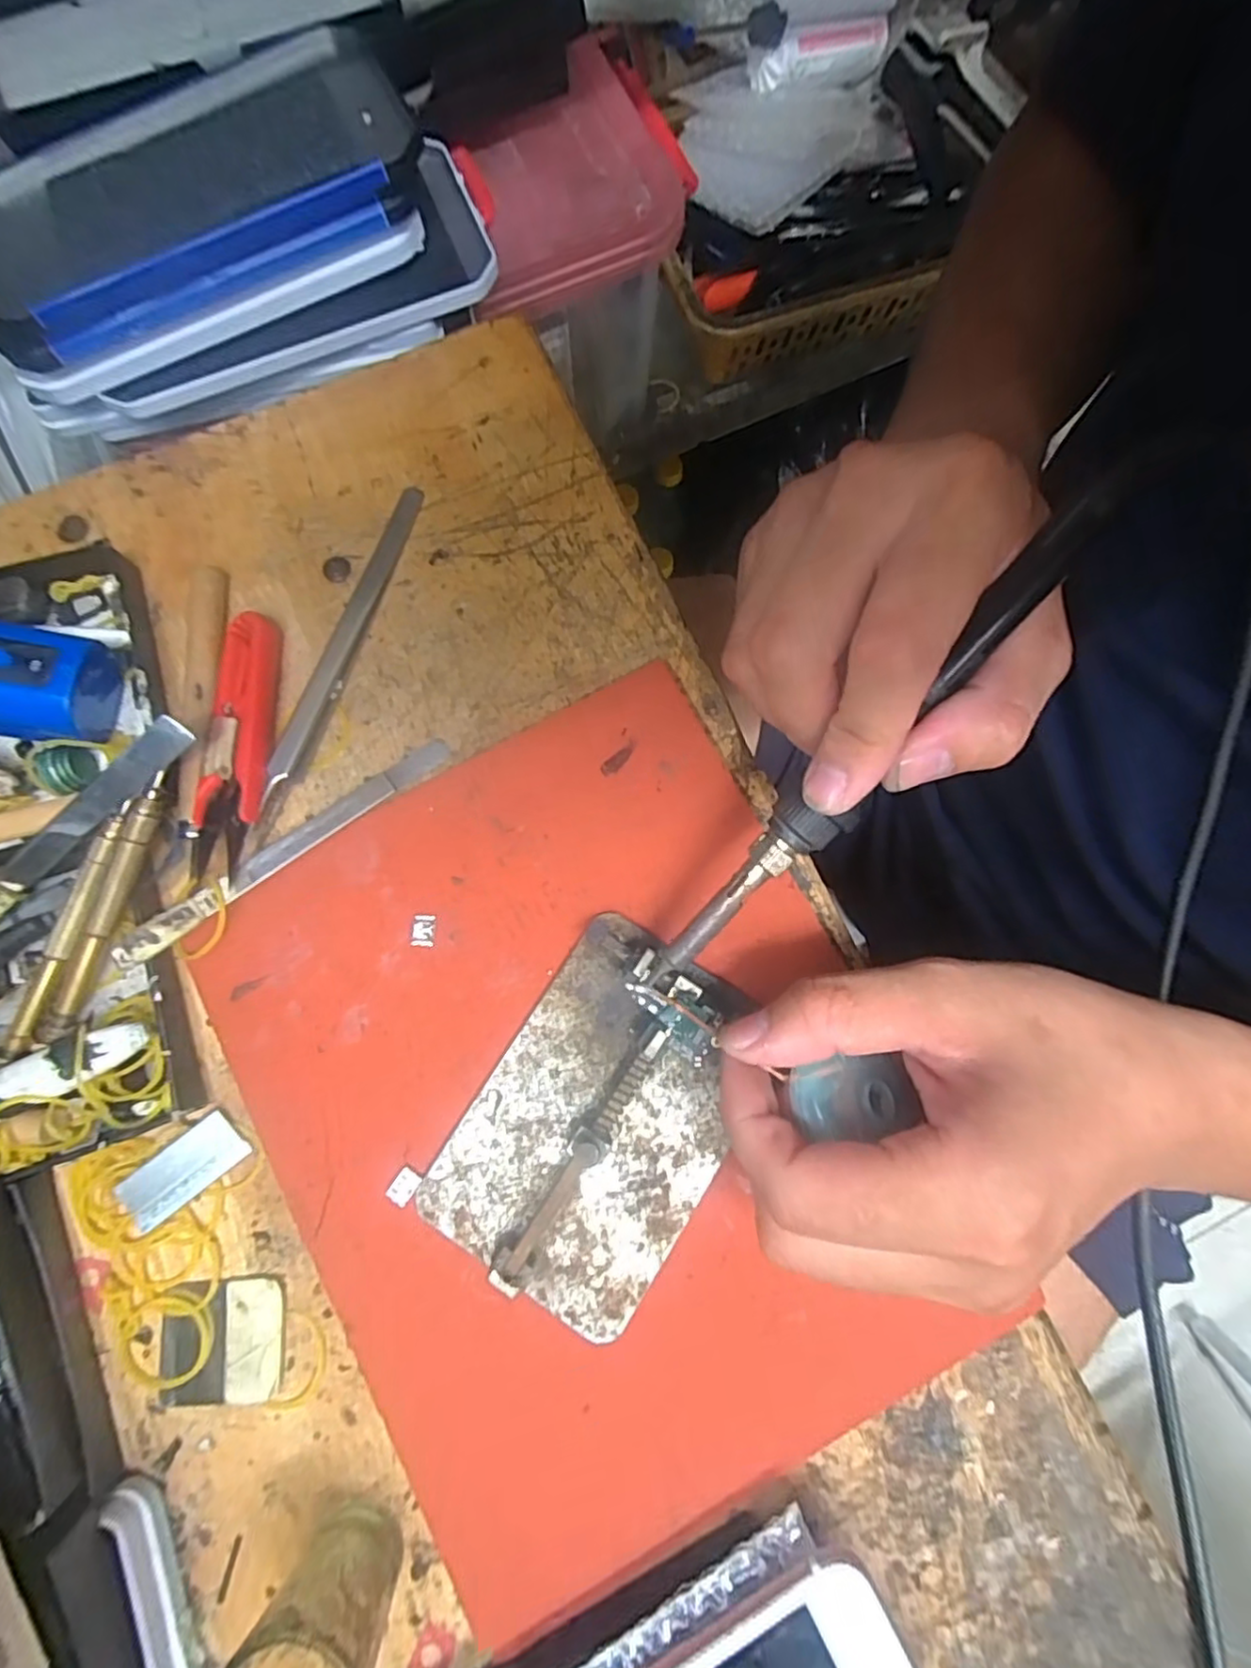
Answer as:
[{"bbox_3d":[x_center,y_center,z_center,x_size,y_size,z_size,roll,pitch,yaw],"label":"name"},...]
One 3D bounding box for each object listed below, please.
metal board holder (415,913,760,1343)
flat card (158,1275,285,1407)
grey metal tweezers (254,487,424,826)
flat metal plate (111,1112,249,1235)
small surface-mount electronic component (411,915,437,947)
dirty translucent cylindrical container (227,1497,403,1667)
[{"bbox_3d":[-0.006,0.093,0.216,0.079,0.020,0.114,33,81,5],"label":"metal board holder"},{"bbox_3d":[-0.131,0.164,0.212,0.038,0.004,0.036,-4,80,-1],"label":"flat card"},{"bbox_3d":[-0.111,-0.073,0.252,0.014,0.011,0.143,18,80,3],"label":"grey metal tweezers"},{"bbox_3d":[-0.149,0.112,0.220,0.038,0.005,0.018,-38,82,-7],"label":"flat metal plate"},{"bbox_3d":[-0.072,0.034,0.233,0.008,0.004,0.011,0,79,-1],"label":"small surface-mount electronic component"},{"bbox_3d":[-0.082,0.218,0.180,0.034,0.048,0.036,0,79,-1],"label":"dirty translucent cylindrical container"}]

